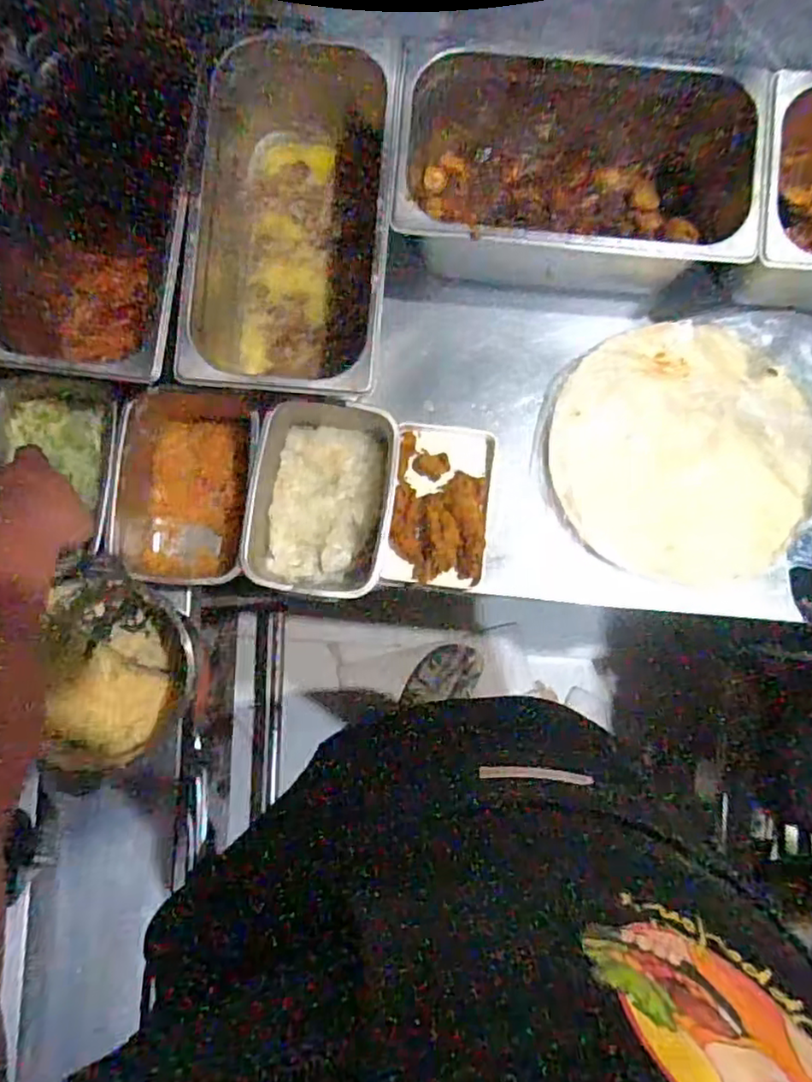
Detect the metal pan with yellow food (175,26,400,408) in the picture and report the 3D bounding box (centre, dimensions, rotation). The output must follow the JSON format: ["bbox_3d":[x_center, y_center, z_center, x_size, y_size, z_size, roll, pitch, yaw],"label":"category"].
[{"bbox_3d":[-0.104,-0.315,0.623,0.180,0.118,0.367,4,85,-1],"label":"metal pan with yellow food"}]

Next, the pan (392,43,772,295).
[{"bbox_3d":[0.153,-0.348,0.621,0.324,0.135,0.191,8,85,-1],"label":"pan"}]

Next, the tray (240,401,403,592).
[{"bbox_3d":[-0.081,-0.044,0.636,0.135,0.058,0.190,7,85,-1],"label":"tray"}]

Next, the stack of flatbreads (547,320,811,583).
[{"bbox_3d":[0.286,-0.096,0.666,0.261,0.026,0.259,4,85,-1],"label":"stack of flatbreads"}]

